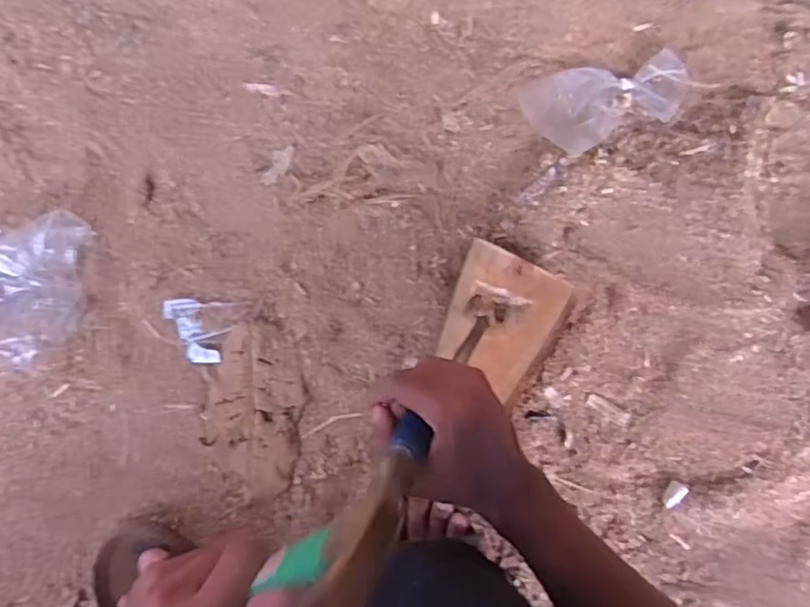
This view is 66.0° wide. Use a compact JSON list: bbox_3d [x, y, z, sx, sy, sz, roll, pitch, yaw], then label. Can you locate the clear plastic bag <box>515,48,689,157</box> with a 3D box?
[{"bbox_3d":[0.209,-0.210,0.639,0.174,0.017,0.083,-19,85,-8],"label":"clear plastic bag"}]

